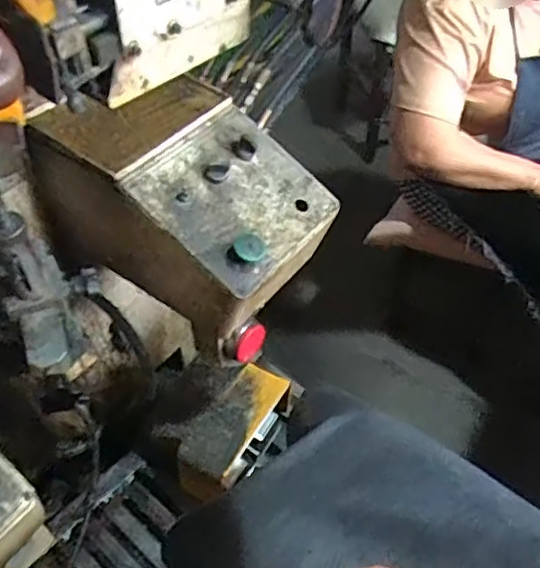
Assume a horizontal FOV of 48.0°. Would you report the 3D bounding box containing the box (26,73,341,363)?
[{"bbox_3d":[-0.131,-0.119,0.926,0.410,0.282,0.225,30,55,25],"label":"box"}]

